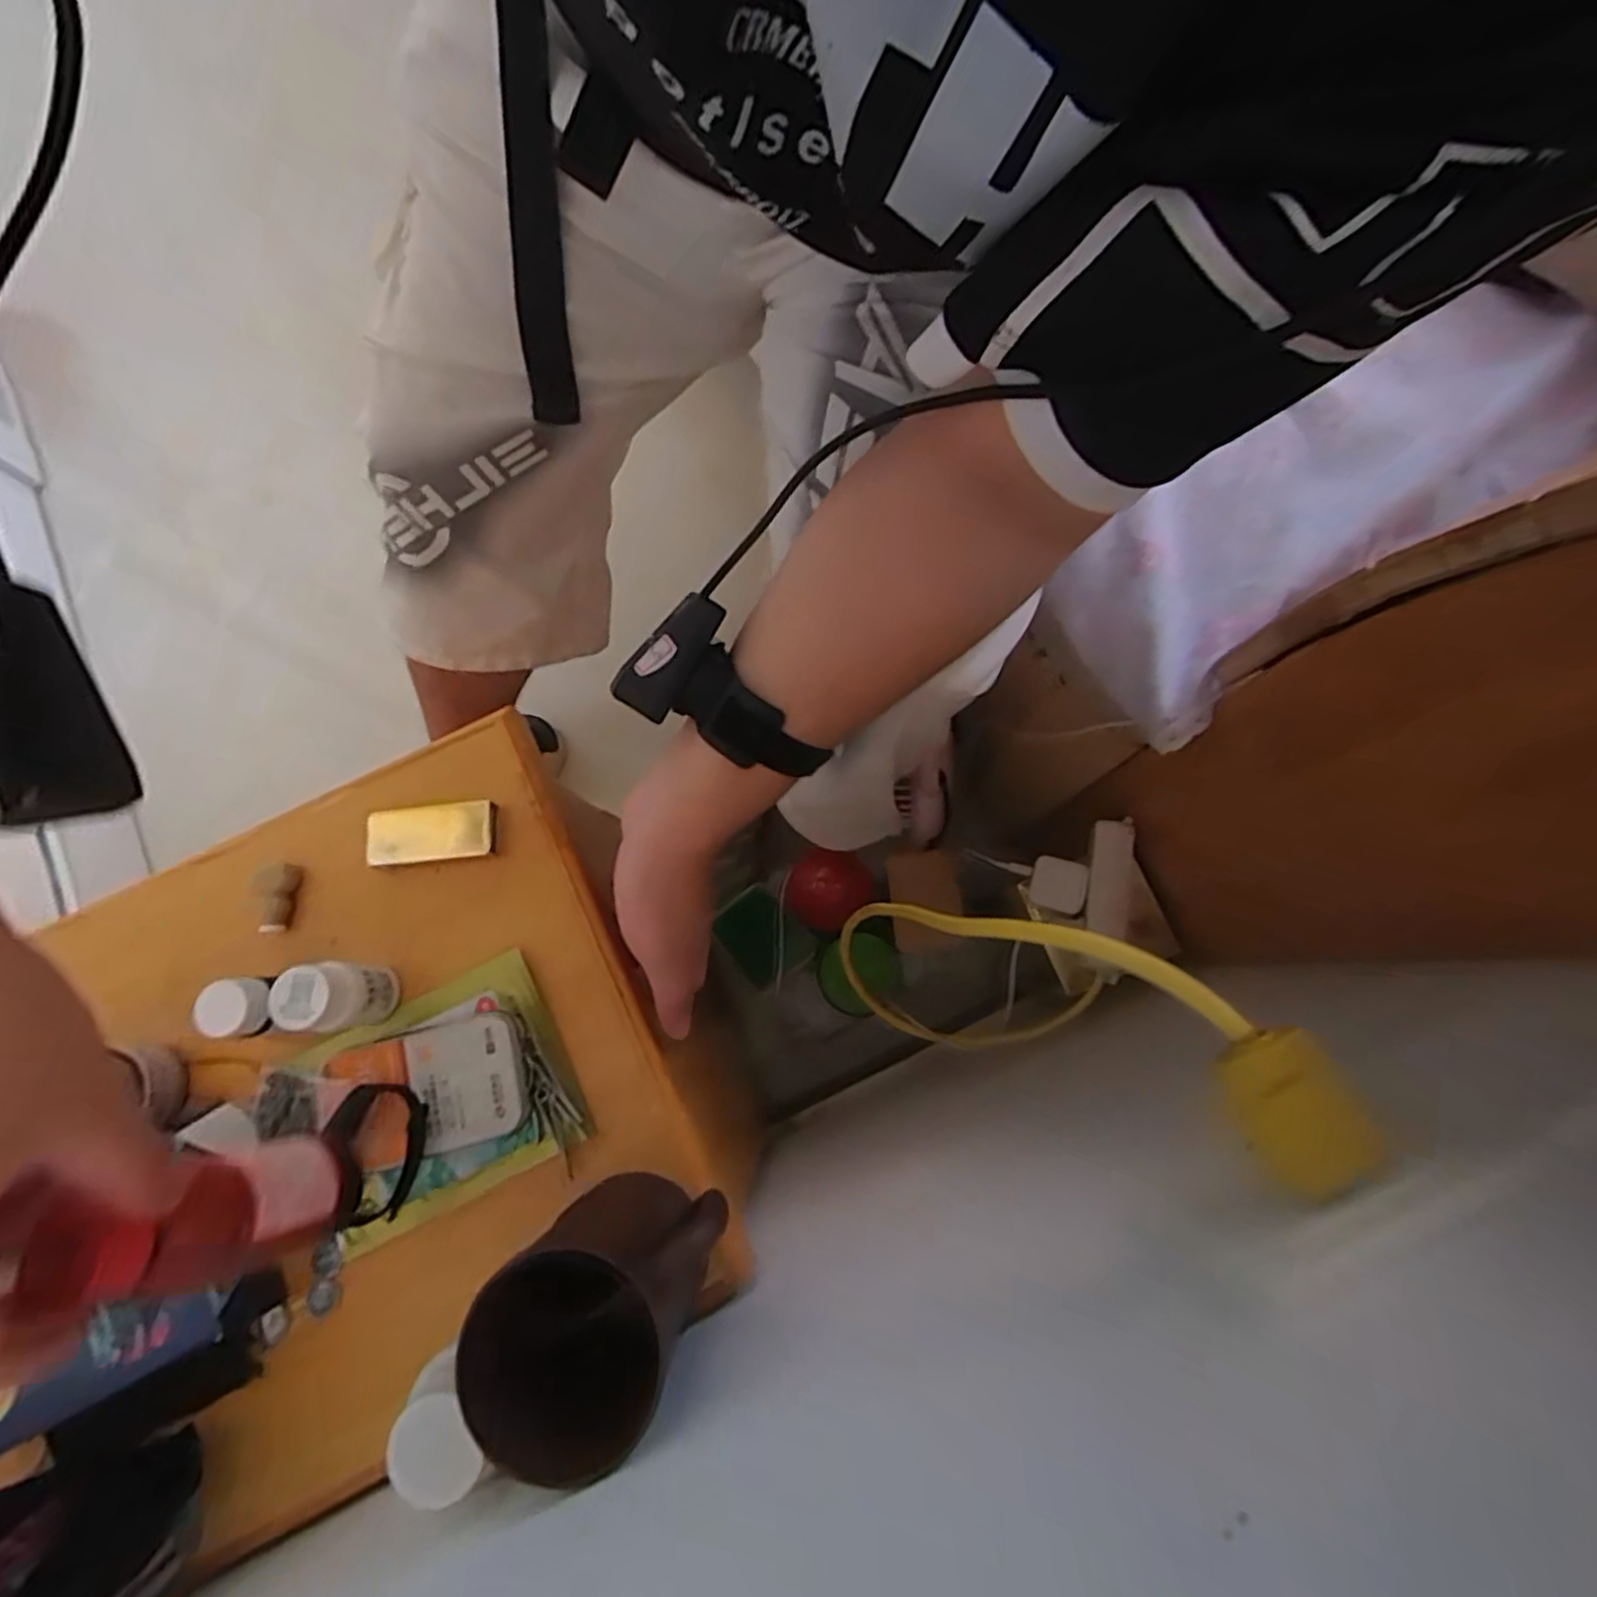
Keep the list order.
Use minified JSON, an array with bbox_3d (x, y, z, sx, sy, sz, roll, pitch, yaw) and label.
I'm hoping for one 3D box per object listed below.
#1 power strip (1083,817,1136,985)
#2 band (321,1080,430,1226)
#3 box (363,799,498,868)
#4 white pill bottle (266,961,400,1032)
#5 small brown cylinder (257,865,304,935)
[{"bbox_3d":[0.240,0.077,0.575,0.031,0.034,0.124,10,77,4],"label":"power strip"},{"bbox_3d":[-0.219,0.184,0.380,0.044,0.017,0.065,0,77,2],"label":"band"},{"bbox_3d":[-0.219,0.021,0.443,0.074,0.016,0.033,-6,77,0],"label":"box"},{"bbox_3d":[-0.249,0.107,0.402,0.036,0.060,0.033,9,77,4],"label":"white pill bottle"},{"bbox_3d":[-0.308,0.060,0.440,0.014,0.009,0.041,11,77,4],"label":"small brown cylinder"}]

